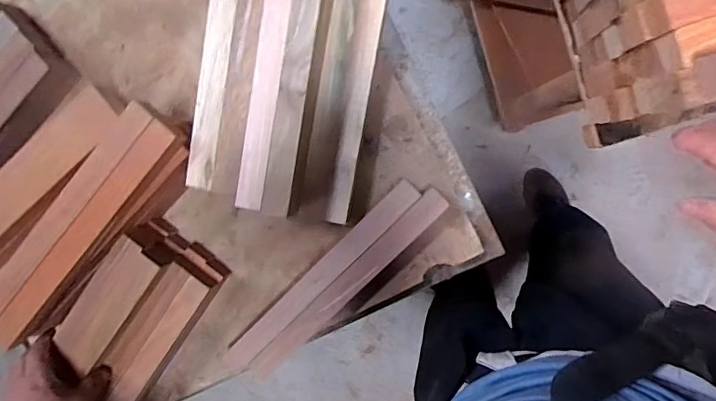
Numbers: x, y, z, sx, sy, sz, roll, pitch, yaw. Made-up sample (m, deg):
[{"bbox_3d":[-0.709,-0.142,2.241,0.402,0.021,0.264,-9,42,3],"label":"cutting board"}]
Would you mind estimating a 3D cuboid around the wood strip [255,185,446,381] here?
[{"bbox_3d":[-0.015,0.110,0.584,0.029,0.020,0.324,45,99,1],"label":"wood strip"}]

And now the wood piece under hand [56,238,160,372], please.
[{"bbox_3d":[-0.296,0.118,0.550,0.057,0.017,0.155,35,95,3],"label":"wood piece under hand"}]

